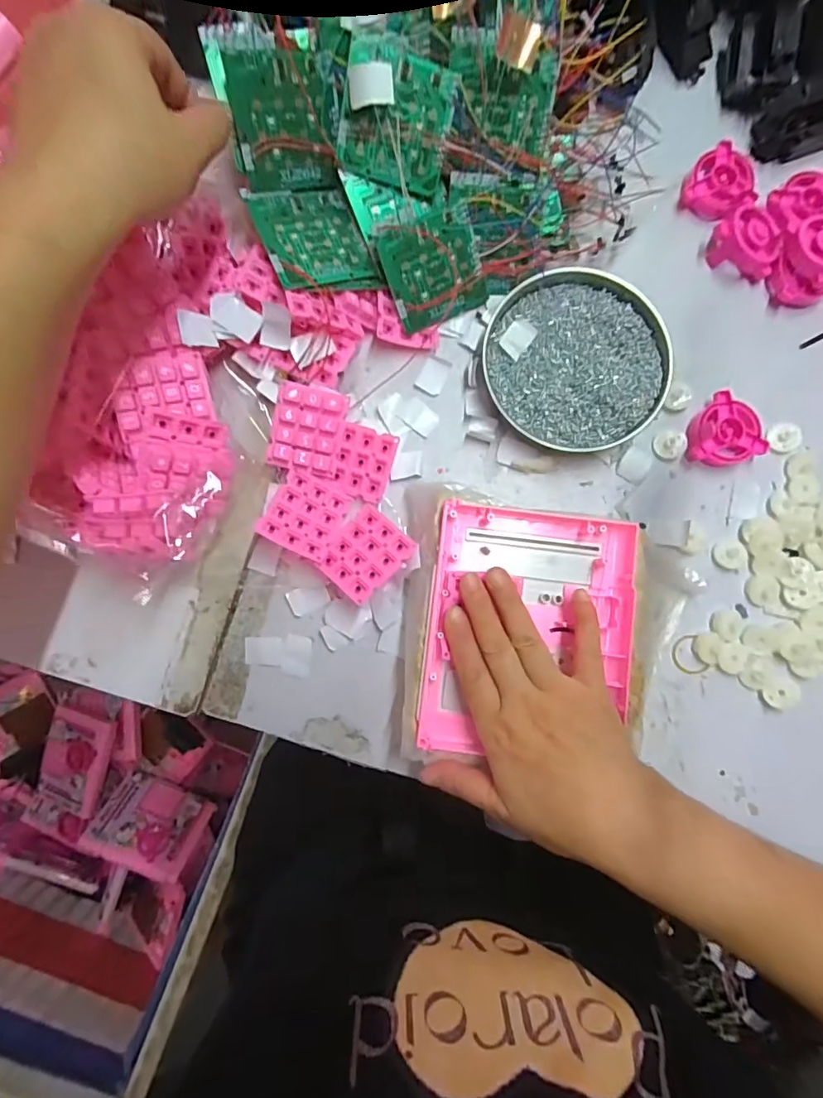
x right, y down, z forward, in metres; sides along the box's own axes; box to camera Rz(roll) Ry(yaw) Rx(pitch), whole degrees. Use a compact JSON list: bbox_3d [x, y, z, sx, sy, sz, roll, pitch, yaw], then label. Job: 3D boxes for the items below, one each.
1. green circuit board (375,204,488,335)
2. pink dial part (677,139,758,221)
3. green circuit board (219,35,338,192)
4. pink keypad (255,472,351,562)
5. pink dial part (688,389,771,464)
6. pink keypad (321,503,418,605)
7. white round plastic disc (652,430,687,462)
[{"bbox_3d":[0.017,-0.203,0.358,0.071,0.004,0.065,-25,120,-8],"label":"green circuit board"},{"bbox_3d":[0.243,-0.286,0.383,0.051,0.016,0.055,0,88,-1],"label":"pink dial part"},{"bbox_3d":[-0.081,-0.273,0.314,0.063,0.069,0.006,-24,44,-25],"label":"green circuit board"},{"bbox_3d":[-0.074,-0.025,0.348,0.047,0.004,0.059,29,63,-12],"label":"pink keypad"},{"bbox_3d":[0.235,-0.090,0.364,0.052,0.017,0.053,-11,88,-1],"label":"pink dial part"},{"bbox_3d":[-0.033,0.003,0.347,0.049,0.004,0.059,44,75,7],"label":"pink keypad"},{"bbox_3d":[0.197,-0.079,0.374,0.024,0.005,0.022,0,88,-1],"label":"white round plastic disc"}]

